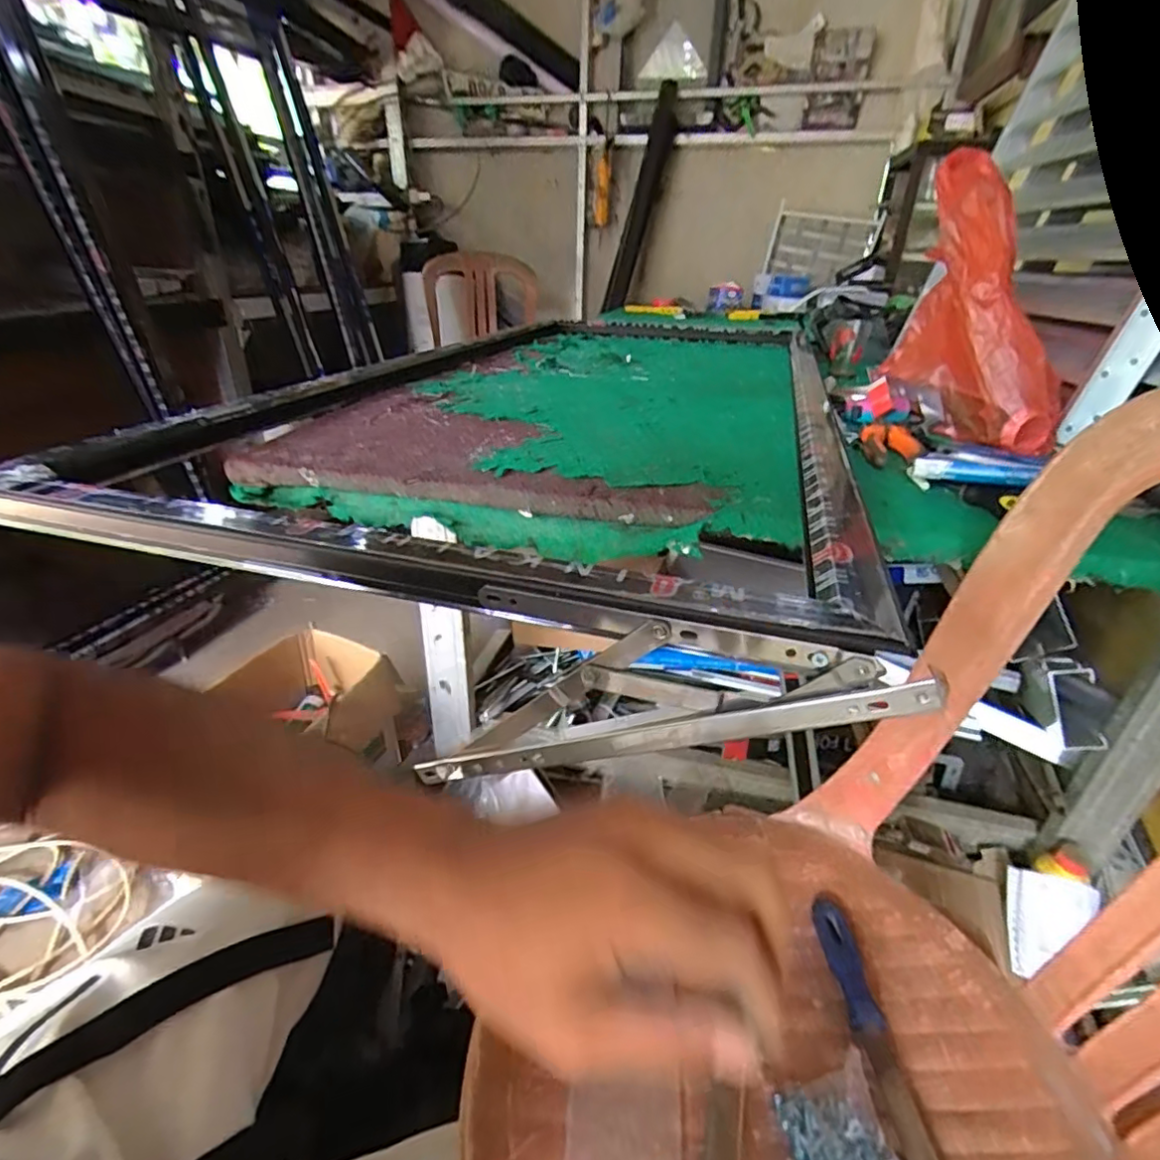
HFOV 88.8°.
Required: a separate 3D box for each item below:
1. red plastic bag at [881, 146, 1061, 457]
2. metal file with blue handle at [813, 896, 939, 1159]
[{"bbox_3d":[0.497,-0.352,0.756,0.113,0.284,0.298,-3,29,-9],"label":"red plastic bag"},{"bbox_3d":[0.188,0.305,0.352,0.024,0.020,0.236,1,29,-2],"label":"metal file with blue handle"}]

